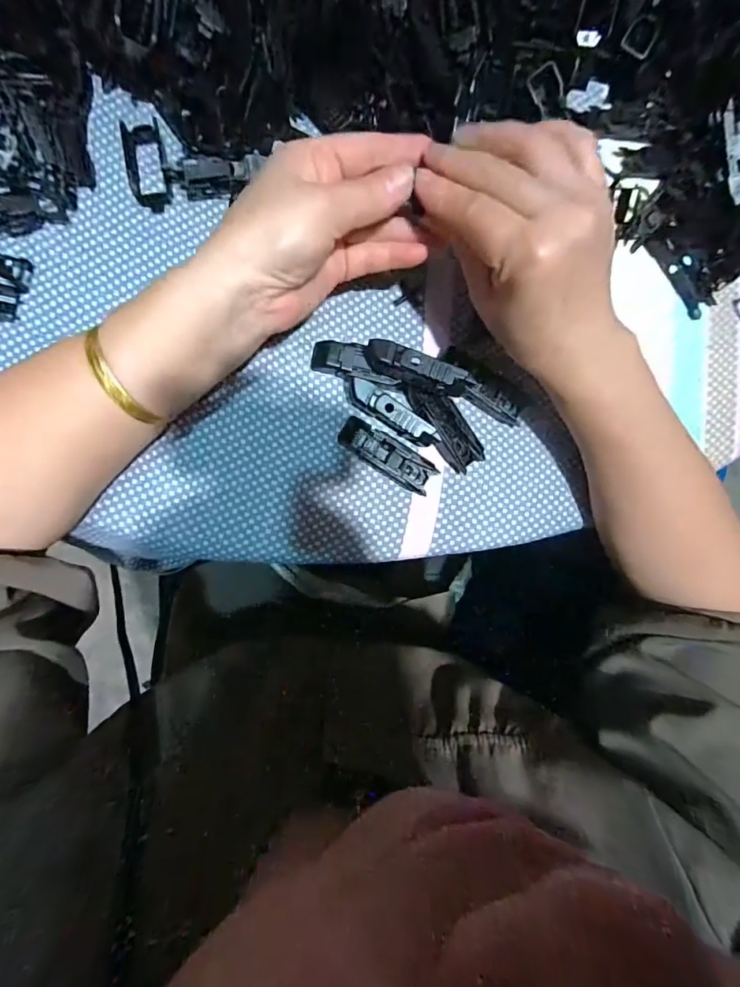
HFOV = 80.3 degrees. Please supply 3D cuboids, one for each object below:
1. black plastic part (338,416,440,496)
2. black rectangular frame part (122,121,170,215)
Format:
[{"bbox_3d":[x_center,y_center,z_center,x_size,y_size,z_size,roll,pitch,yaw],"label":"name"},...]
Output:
[{"bbox_3d":[0.011,-0.025,0.283,0.066,0.011,0.022,33,87,-4],"label":"black plastic part"},{"bbox_3d":[-0.137,-0.204,0.268,0.023,0.013,0.058,-9,90,-6],"label":"black rectangular frame part"}]

